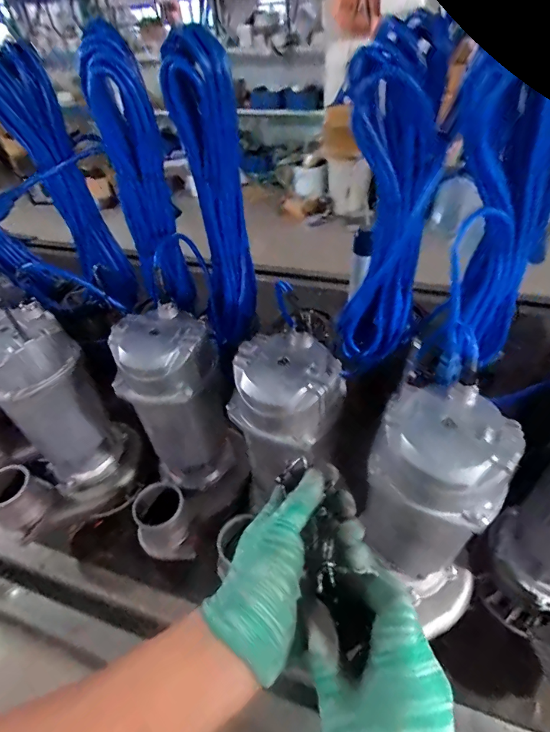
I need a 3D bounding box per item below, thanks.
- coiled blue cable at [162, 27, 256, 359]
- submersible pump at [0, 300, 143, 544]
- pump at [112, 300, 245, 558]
[{"bbox_3d":[-0.069,-0.179,0.482,0.066,0.343,0.055,-5,43,-1],"label":"coiled blue cable"},{"bbox_3d":[-0.361,0.096,0.605,0.230,0.311,0.154,-27,48,-22],"label":"submersible pump"},{"bbox_3d":[-0.128,0.110,0.567,0.138,0.317,0.196,-5,43,0],"label":"pump"}]

